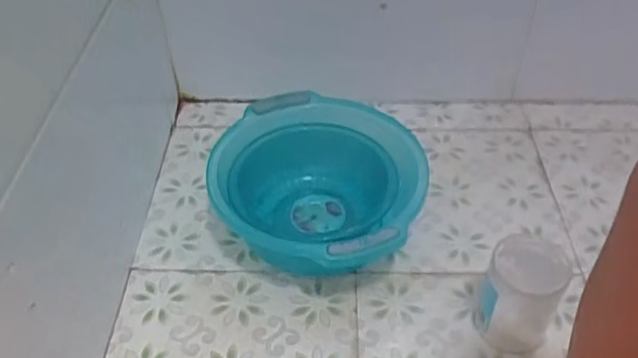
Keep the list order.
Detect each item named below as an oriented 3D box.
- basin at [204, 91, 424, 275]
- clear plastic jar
[{"bbox_3d":[-0.006,0.014,0.842,0.281,0.102,0.294,0,43,0],"label":"basin"},{"bbox_3d":[0.237,0.135,0.717,0.083,0.123,0.097,19,46,20],"label":"clear plastic jar"}]

